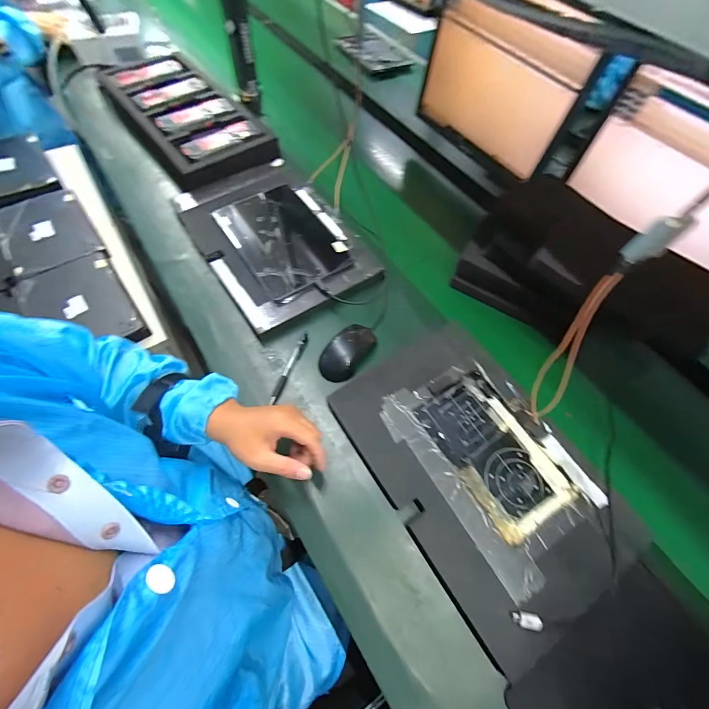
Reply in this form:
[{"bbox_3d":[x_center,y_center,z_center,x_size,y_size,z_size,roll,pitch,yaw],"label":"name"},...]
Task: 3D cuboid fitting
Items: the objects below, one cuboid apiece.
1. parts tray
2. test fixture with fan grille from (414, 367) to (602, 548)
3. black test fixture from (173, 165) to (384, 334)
[{"bbox_3d":[-0.402,-0.557,0.767,0.233,0.041,0.484,-34,69,-20],"label":"parts tray"},{"bbox_3d":[0.202,0.129,0.484,0.150,0.015,0.234,-27,67,-17],"label":"test fixture with fan grille"},{"bbox_3d":[-0.151,-0.223,0.648,0.264,0.039,0.387,-31,68,-19],"label":"black test fixture"}]

